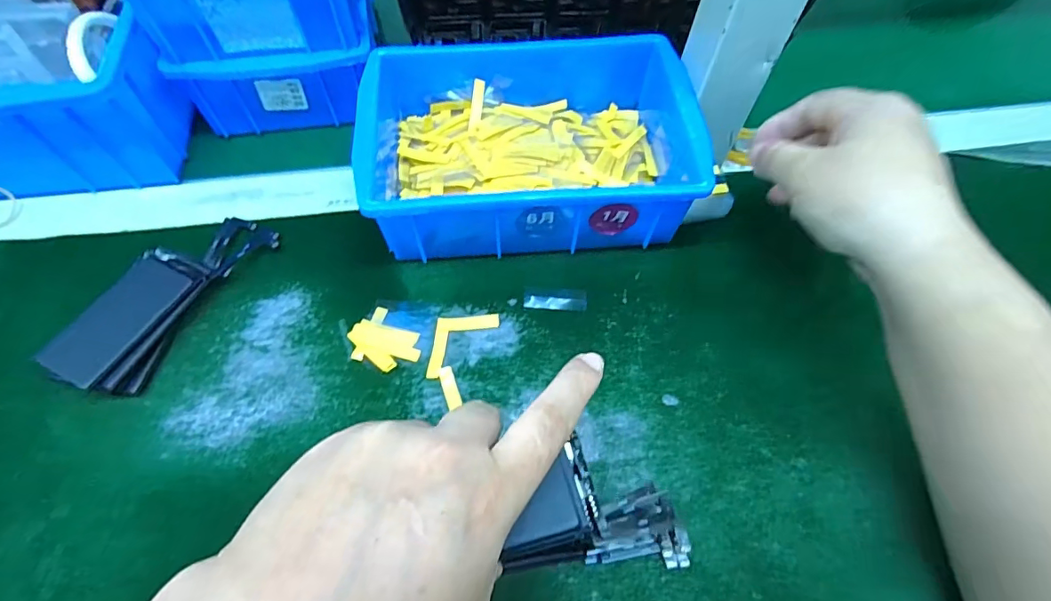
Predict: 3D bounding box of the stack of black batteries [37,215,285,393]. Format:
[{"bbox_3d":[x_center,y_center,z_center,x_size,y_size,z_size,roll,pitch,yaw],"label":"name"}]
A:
[{"bbox_3d":[-0.205,-0.005,0.288,0.045,0.027,0.126,24,62,12],"label":"stack of black batteries"}]

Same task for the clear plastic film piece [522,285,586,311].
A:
[{"bbox_3d":[0.019,-0.002,0.306,0.038,0.004,0.015,4,59,1],"label":"clear plastic film piece"}]

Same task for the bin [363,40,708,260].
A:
[{"bbox_3d":[0.002,-0.098,0.325,0.196,0.069,0.131,-3,59,-4],"label":"bin"}]

